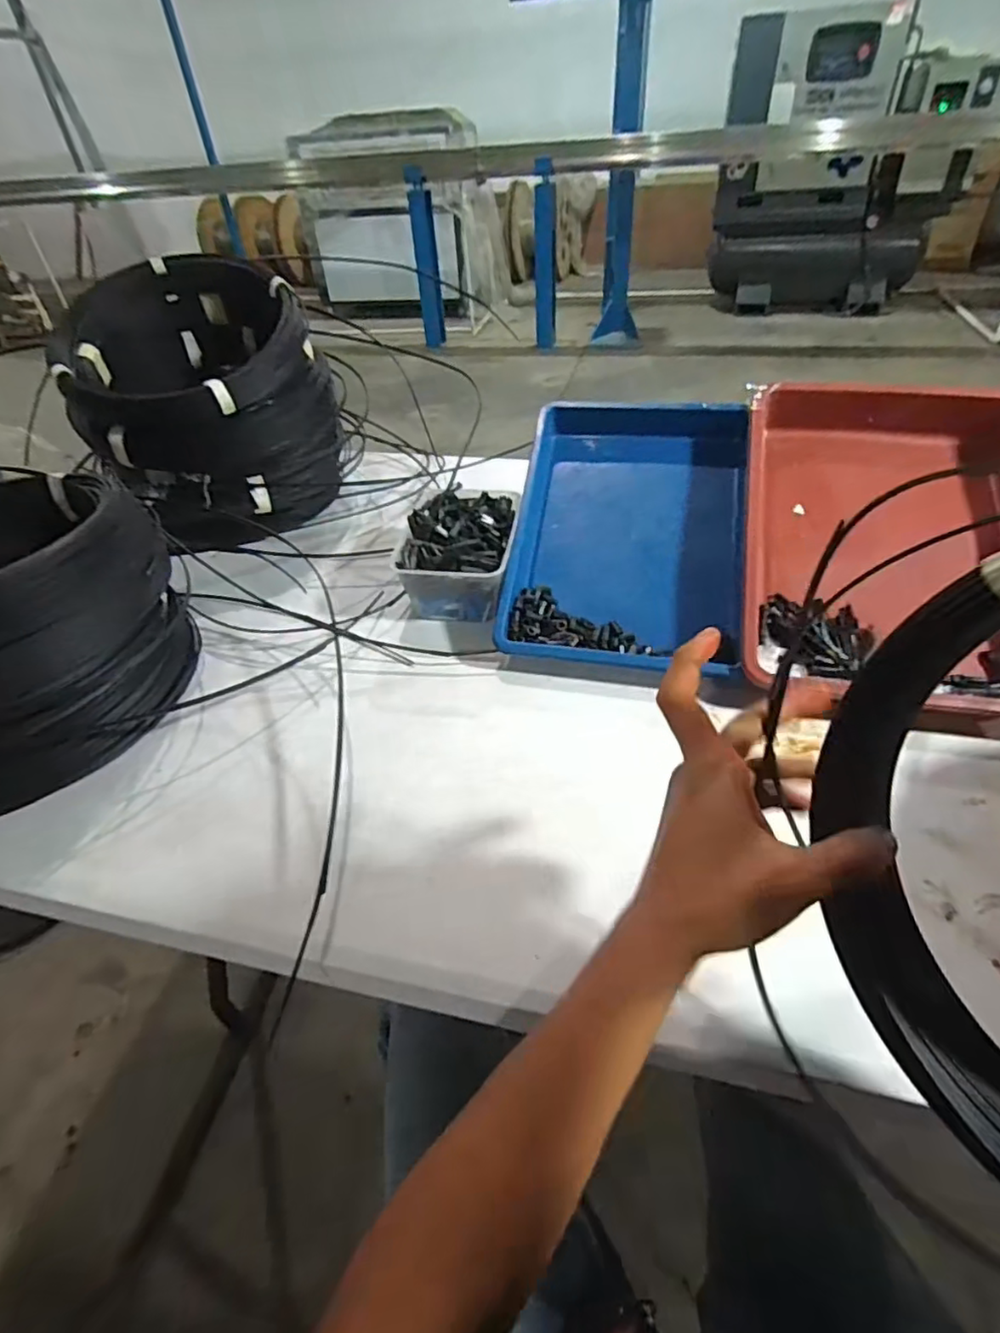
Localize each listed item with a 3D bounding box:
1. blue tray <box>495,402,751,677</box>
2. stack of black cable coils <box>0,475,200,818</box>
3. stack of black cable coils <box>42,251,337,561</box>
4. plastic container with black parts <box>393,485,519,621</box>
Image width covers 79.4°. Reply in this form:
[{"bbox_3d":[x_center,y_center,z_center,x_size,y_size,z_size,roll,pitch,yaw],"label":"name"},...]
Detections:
[{"bbox_3d":[0.137,-0.151,0.631,0.231,0.050,0.330,7,67,10],"label":"blue tray"},{"bbox_3d":[-0.438,-0.026,0.512,0.216,0.194,0.294,22,49,27],"label":"stack of black cable coils"},{"bbox_3d":[-0.355,-0.316,0.758,0.281,0.260,0.261,-32,49,-27],"label":"stack of black cable coils"},{"bbox_3d":[-0.043,-0.128,0.673,0.119,0.078,0.168,0,42,6],"label":"plastic container with black parts"}]

